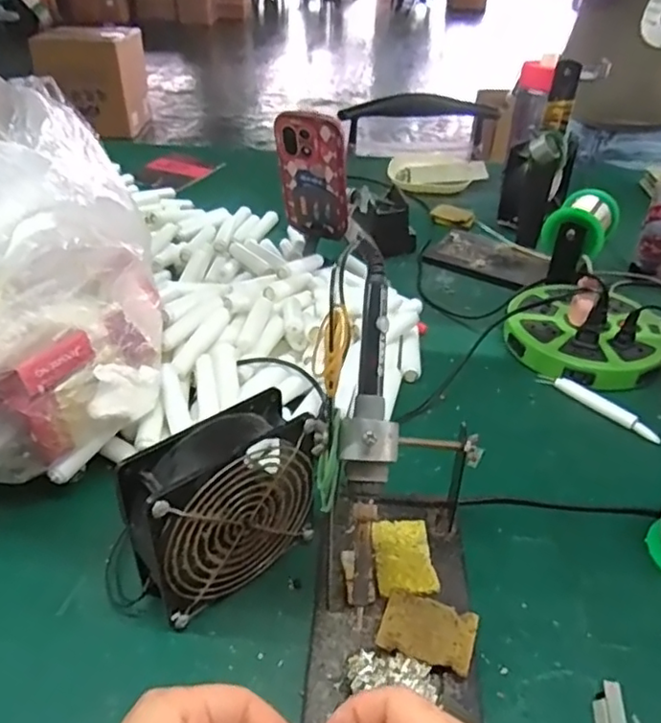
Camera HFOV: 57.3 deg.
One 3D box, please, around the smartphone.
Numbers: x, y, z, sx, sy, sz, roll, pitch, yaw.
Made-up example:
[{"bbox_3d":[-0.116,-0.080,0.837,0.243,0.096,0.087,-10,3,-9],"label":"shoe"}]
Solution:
[{"bbox_3d":[-0.021,-0.221,0.727,0.078,0.173,0.010,9,54,11],"label":"smartphone"}]

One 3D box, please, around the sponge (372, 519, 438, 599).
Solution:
[{"bbox_3d":[0.051,0.136,0.423,0.039,0.004,0.060,-1,37,-3],"label":"sponge"}]

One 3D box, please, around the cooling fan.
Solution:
[{"bbox_3d":[-0.070,0.095,0.397,0.131,0.124,0.046,-26,45,-32],"label":"cooling fan"}]

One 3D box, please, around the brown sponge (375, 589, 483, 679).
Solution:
[{"bbox_3d":[0.061,0.166,0.376,0.056,0.004,0.041,14,38,17],"label":"brown sponge"}]

